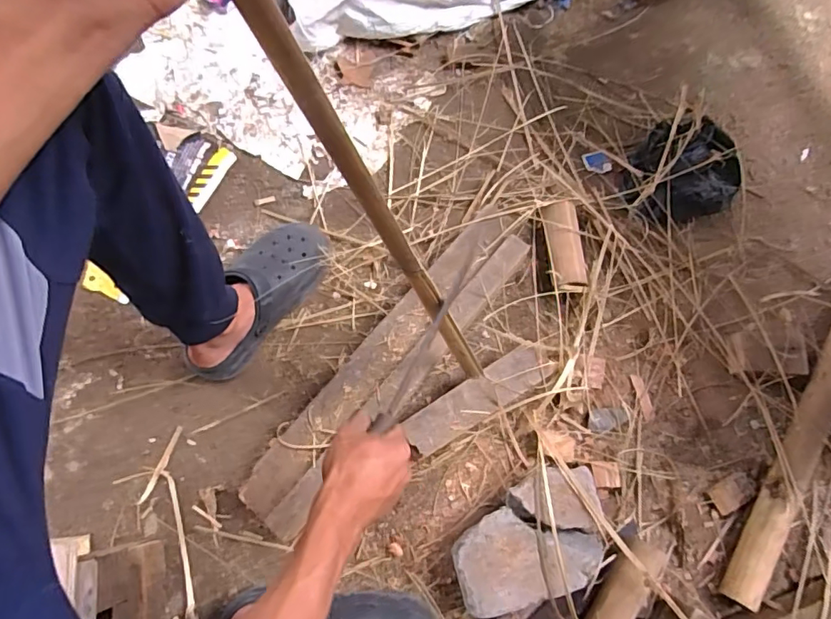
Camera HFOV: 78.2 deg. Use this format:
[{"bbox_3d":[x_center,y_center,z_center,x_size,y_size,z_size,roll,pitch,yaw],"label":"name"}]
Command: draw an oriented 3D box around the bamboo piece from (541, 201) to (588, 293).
[{"bbox_3d":[0.227,-0.095,0.796,0.059,0.045,0.145,-4,75,-2],"label":"bamboo piece"}]

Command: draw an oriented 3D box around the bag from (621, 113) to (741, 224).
[{"bbox_3d":[0.419,-0.226,0.822,0.185,0.077,0.166,-11,75,-4],"label":"bag"}]

